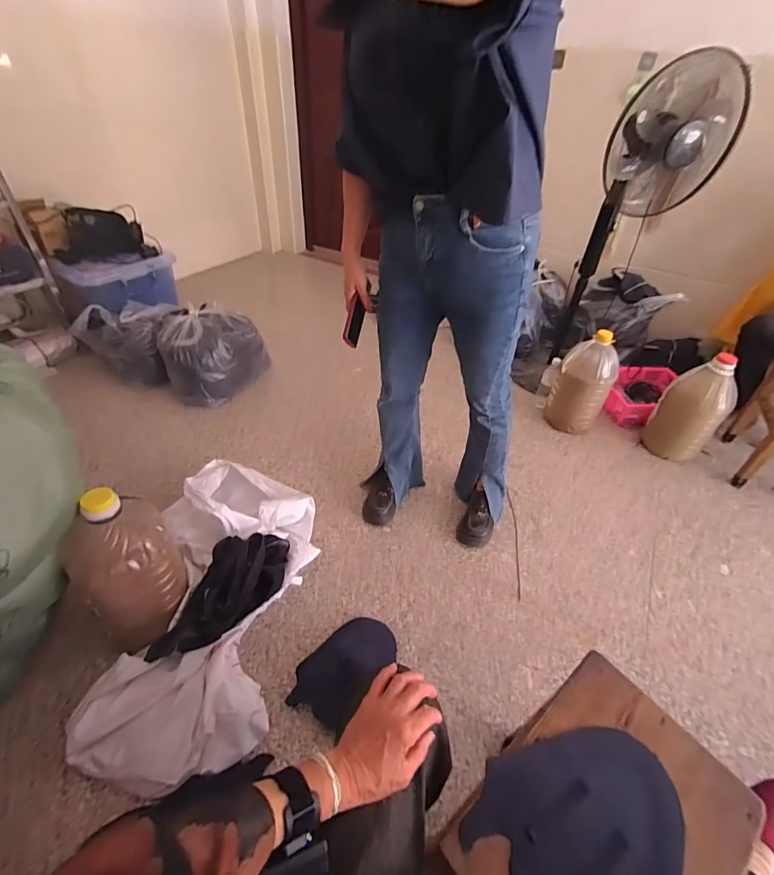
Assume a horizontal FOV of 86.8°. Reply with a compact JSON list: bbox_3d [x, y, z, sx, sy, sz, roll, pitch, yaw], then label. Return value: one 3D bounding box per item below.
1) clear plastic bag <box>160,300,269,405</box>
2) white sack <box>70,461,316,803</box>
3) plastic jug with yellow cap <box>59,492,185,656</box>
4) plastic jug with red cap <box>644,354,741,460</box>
[{"bbox_3d":[-0.676,-0.335,1.639,0.388,0.327,0.266,-14,44,-20],"label":"clear plastic bag"},{"bbox_3d":[-0.415,0.364,1.025,0.405,0.186,0.768,4,41,-1],"label":"white sack"},{"bbox_3d":[-0.569,0.267,0.901,0.191,0.369,0.197,-26,49,-30],"label":"plastic jug with yellow cap"},{"bbox_3d":[1.092,-0.099,1.470,0.166,0.392,0.166,14,42,10],"label":"plastic jug with red cap"}]

